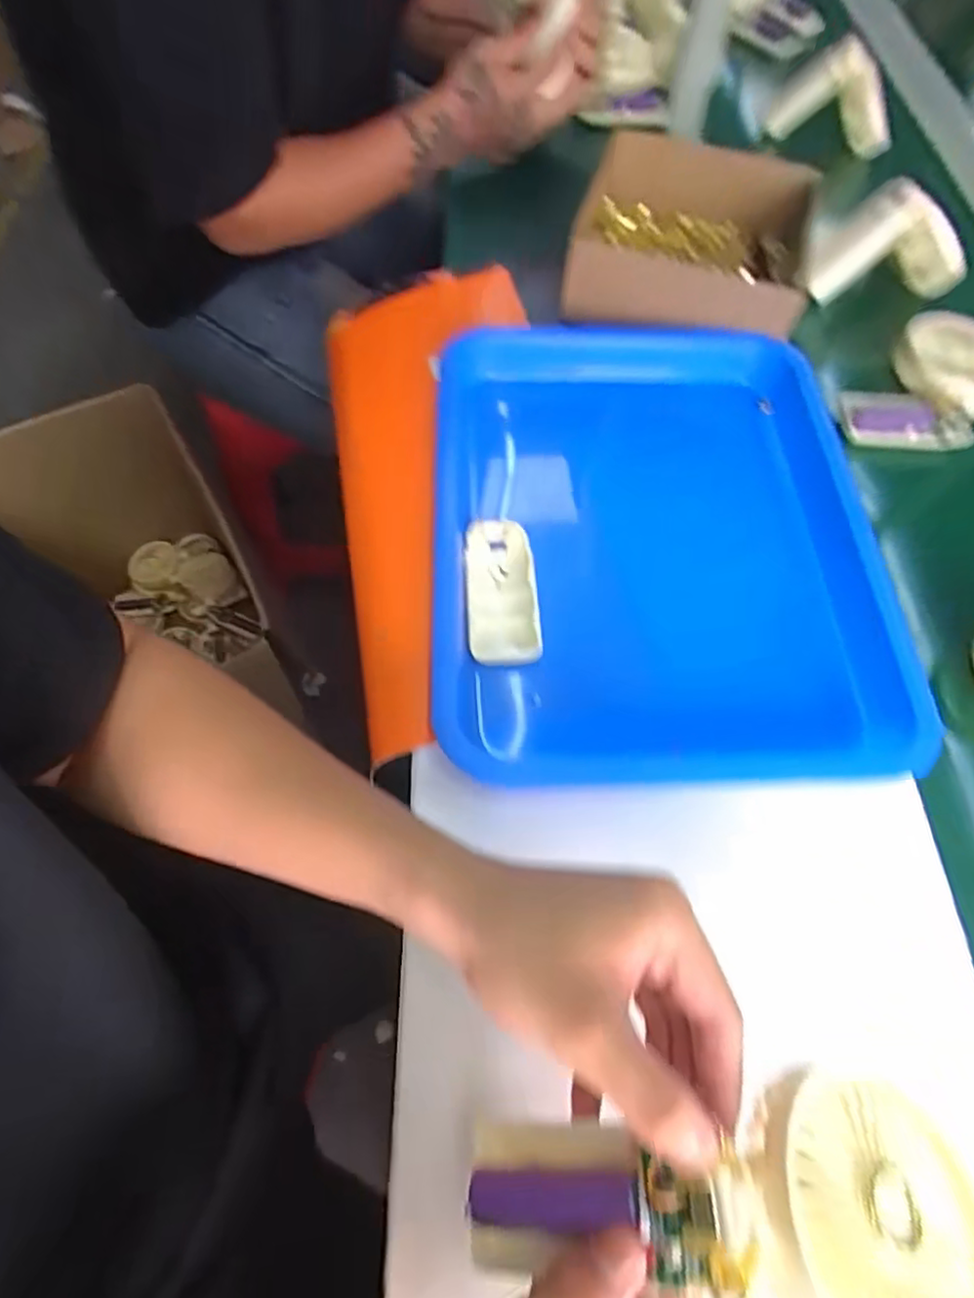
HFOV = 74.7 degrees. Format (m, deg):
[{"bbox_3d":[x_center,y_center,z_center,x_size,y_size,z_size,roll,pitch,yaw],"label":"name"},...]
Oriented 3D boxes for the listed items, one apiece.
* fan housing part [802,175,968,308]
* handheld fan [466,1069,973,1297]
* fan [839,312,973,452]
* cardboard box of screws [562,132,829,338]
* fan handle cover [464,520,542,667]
[{"bbox_3d":[0.388,-0.382,0.603,0.147,0.095,0.033,3,56,3],"label":"fan housing part"},{"bbox_3d":[0.084,0.197,0.226,0.181,0.043,0.080,-2,55,8],"label":"handheld fan"},{"bbox_3d":[0.377,-0.222,0.546,0.136,0.057,0.097,-39,64,-23],"label":"fan"},{"bbox_3d":[0.187,-0.374,0.589,0.203,0.078,0.212,13,57,9],"label":"cardboard box of screws"},{"bbox_3d":[0.010,-0.041,0.438,0.047,0.021,0.107,-3,56,-2],"label":"fan handle cover"}]

